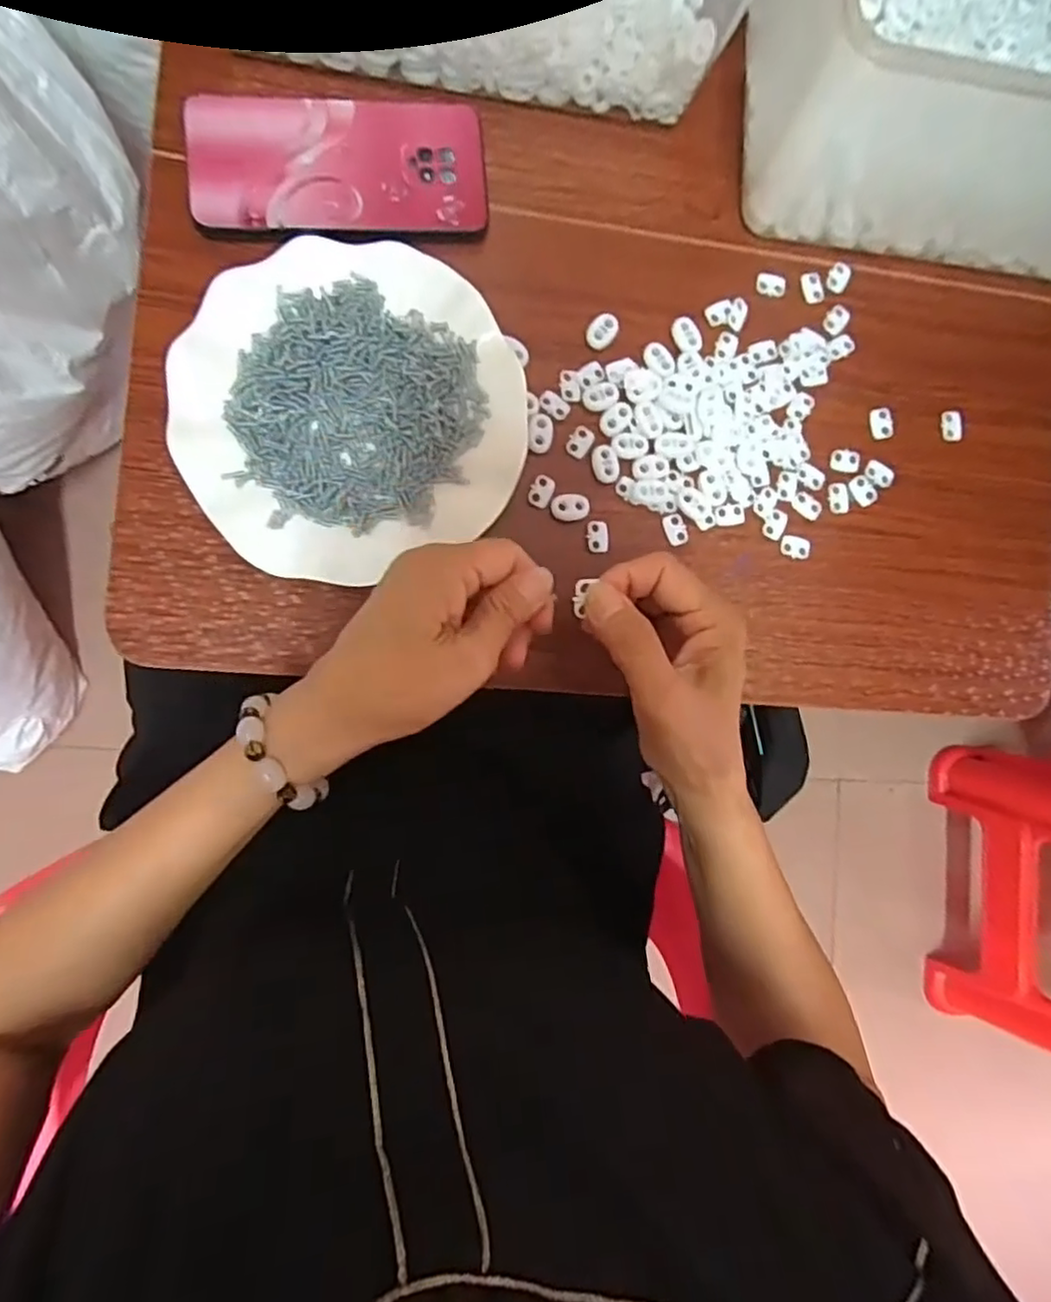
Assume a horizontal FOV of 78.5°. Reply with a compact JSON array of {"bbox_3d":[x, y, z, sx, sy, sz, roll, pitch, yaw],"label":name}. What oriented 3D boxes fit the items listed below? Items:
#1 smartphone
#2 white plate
[{"bbox_3d":[-0.106,-0.276,0.371,0.163,0.012,0.083,-4,89,-8],"label":"smartphone"},{"bbox_3d":[-0.097,-0.135,0.358,0.179,0.020,0.178,0,88,-8],"label":"white plate"}]

